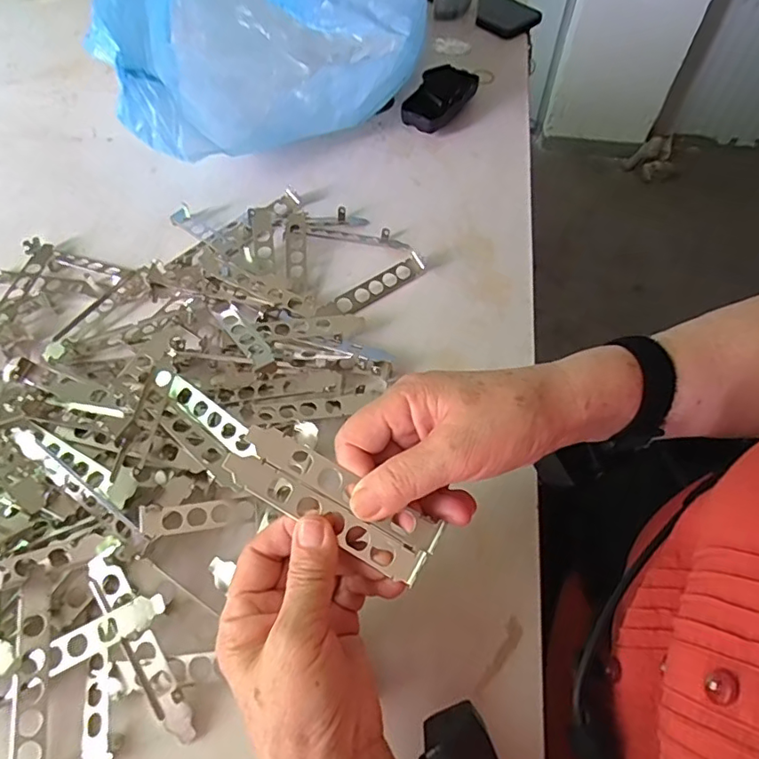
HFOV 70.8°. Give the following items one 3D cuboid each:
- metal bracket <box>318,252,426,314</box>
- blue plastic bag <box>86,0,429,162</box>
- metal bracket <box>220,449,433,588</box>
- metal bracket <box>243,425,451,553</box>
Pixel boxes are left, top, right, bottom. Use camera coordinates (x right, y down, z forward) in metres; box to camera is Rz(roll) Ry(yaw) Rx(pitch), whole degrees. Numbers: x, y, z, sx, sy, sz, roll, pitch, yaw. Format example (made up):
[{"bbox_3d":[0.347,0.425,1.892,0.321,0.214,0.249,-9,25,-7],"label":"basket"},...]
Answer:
[{"bbox_3d":[-0.005,-0.085,0.482,0.109,0.010,0.022,-31,63,-18],"label":"metal bracket"},{"bbox_3d":[-0.134,-0.381,0.542,0.283,0.233,0.254,-19,60,-12],"label":"blue plastic bag"},{"bbox_3d":[-0.032,0.073,0.291,0.120,0.004,0.019,28,81,7],"label":"metal bracket"},{"bbox_3d":[-0.021,0.060,0.297,0.120,0.012,0.018,30,62,6],"label":"metal bracket"}]

